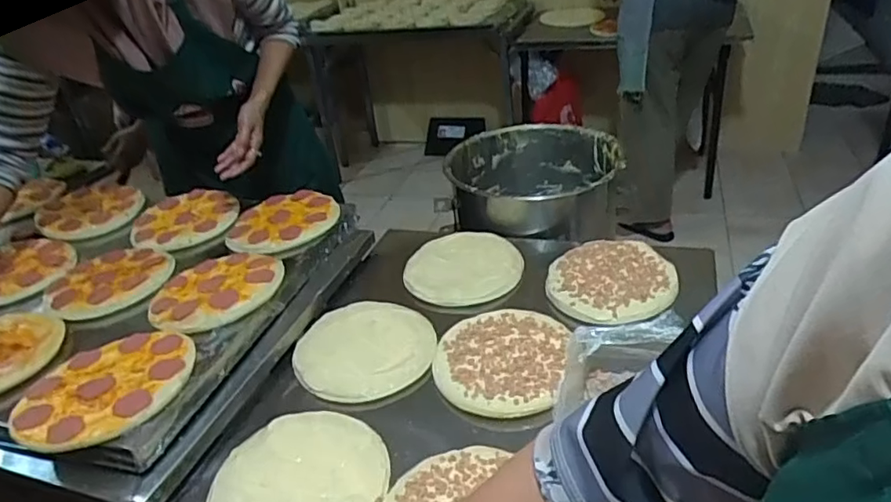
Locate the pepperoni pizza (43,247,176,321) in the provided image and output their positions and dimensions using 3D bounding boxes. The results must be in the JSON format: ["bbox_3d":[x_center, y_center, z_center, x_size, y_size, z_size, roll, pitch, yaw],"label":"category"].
[{"bbox_3d":[-0.548,0.048,0.954,0.175,0.024,0.171,-11,30,-6],"label":"pepperoni pizza"}]

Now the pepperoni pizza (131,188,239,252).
[{"bbox_3d":[-0.501,-0.072,1.113,0.187,0.020,0.202,-25,35,-28],"label":"pepperoni pizza"}]

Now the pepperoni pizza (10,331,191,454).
[{"bbox_3d":[-0.413,0.166,0.722,0.194,0.029,0.179,-14,31,-11],"label":"pepperoni pizza"}]

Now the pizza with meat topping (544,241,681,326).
[{"bbox_3d":[0.261,0.040,0.923,0.189,0.023,0.187,3,31,16],"label":"pizza with meat topping"}]

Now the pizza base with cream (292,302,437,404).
[{"bbox_3d":[-0.117,0.134,0.851,0.193,0.020,0.195,-4,30,5],"label":"pizza base with cream"}]

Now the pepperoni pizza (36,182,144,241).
[{"bbox_3d":[-0.707,-0.084,1.164,0.180,0.034,0.200,-29,36,-32],"label":"pepperoni pizza"}]

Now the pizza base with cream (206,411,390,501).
[{"bbox_3d":[-0.164,0.261,0.665,0.182,0.028,0.193,-5,30,3],"label":"pizza base with cream"}]

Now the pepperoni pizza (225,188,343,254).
[{"bbox_3d":[-0.295,-0.052,1.045,0.179,0.019,0.193,-7,36,5],"label":"pepperoni pizza"}]

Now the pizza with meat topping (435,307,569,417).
[{"bbox_3d":[0.076,0.151,0.811,0.175,0.031,0.180,-5,30,3],"label":"pizza with meat topping"}]

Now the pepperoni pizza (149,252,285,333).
[{"bbox_3d":[-0.343,0.053,0.878,0.190,0.019,0.179,-5,30,3],"label":"pepperoni pizza"}]

